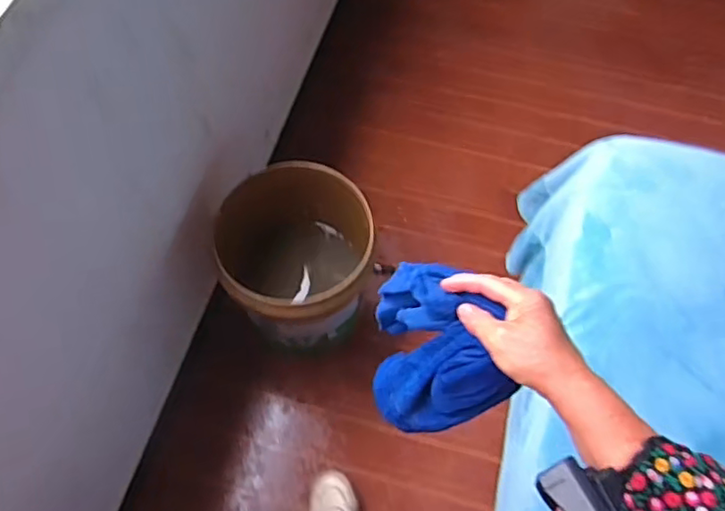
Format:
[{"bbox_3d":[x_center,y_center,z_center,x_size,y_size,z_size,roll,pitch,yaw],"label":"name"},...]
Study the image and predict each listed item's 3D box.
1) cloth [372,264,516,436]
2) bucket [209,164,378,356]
[{"bbox_3d":[0.060,0.094,0.600,0.094,0.159,0.145,-14,63,-6],"label":"cloth"},{"bbox_3d":[-0.120,0.040,1.289,0.295,0.367,0.315,-1,62,1],"label":"bucket"}]

